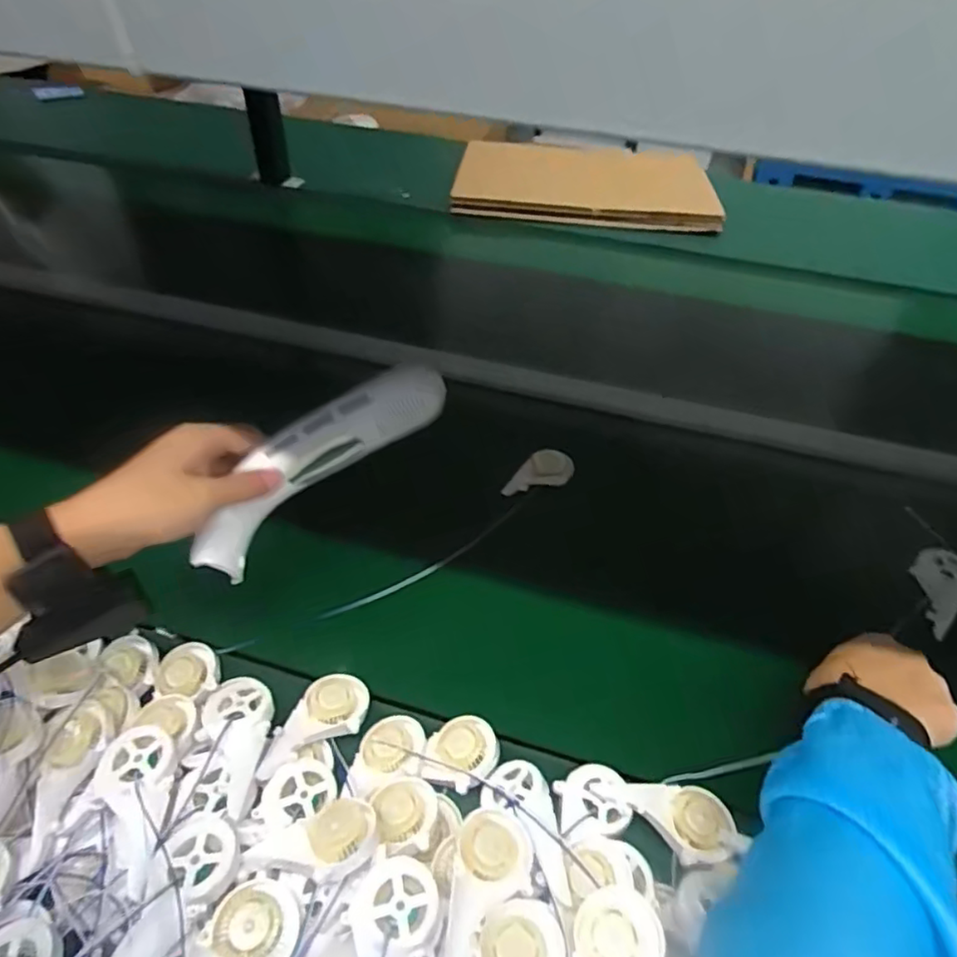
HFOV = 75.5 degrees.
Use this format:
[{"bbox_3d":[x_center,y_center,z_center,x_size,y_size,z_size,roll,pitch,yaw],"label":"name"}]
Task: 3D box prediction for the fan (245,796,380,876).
[{"bbox_3d":[-0.094,0.211,0.352,0.072,0.019,0.041,-20,51,-20],"label":"fan"}]

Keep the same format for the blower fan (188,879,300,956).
[{"bbox_3d":[-0.121,0.235,0.315,0.052,0.018,0.048,-9,48,-11],"label":"blower fan"}]

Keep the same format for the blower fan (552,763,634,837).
[{"bbox_3d":[0.074,0.206,0.398,0.046,0.013,0.042,-2,47,-4],"label":"blower fan"}]

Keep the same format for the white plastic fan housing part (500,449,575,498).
[{"bbox_3d":[0.061,-0.002,0.623,0.044,0.015,0.085,31,53,24],"label":"white plastic fan housing part"}]

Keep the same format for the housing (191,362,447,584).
[{"bbox_3d":[-0.110,-0.011,0.434,0.195,0.055,0.041,-39,56,-5],"label":"housing"}]

